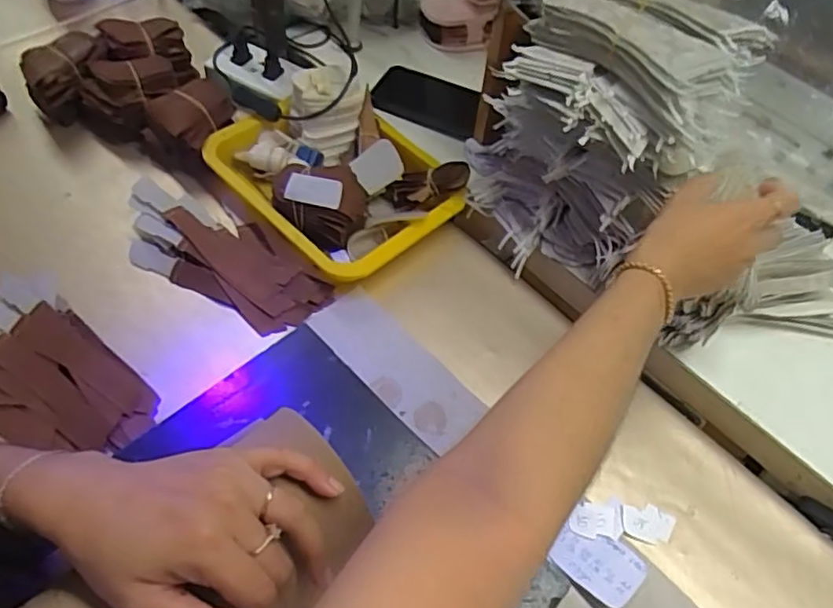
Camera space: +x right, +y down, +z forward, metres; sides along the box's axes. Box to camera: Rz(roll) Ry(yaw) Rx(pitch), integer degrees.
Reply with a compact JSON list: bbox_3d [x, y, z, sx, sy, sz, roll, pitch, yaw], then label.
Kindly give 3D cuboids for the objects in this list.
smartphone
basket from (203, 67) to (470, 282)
[{"bbox_3d":[0.017,-0.251,0.747,0.145,0.012,0.086,24,59,18],"label":"smartphone"},{"bbox_3d":[-0.093,-0.157,0.663,0.200,0.070,0.264,-35,65,-24],"label":"basket"}]

